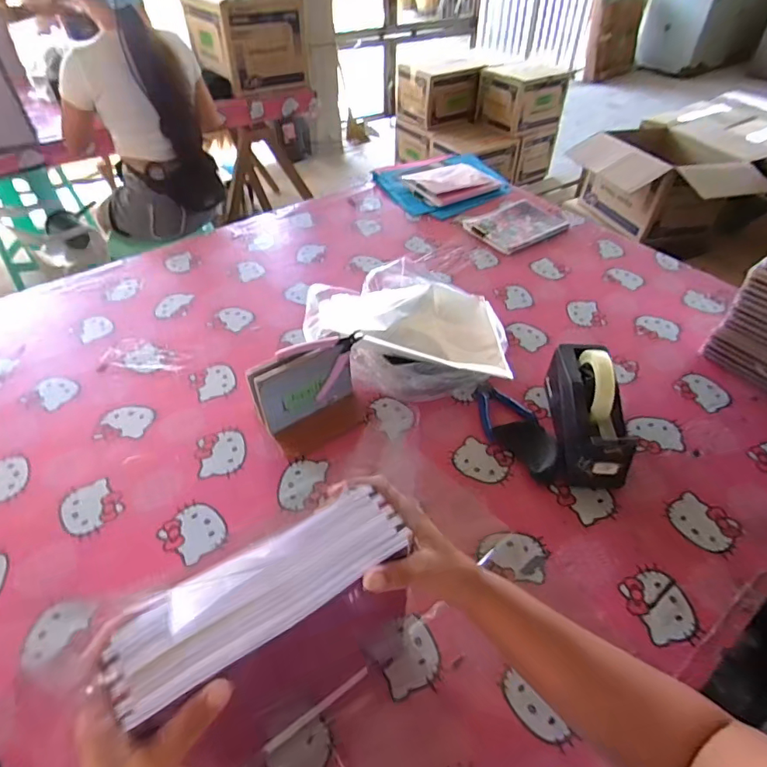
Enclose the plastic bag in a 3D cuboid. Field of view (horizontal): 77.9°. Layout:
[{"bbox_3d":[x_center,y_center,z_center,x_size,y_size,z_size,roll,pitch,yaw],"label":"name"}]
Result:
[{"bbox_3d":[0.039,-0.103,0.847,0.342,0.086,0.295,-4,47,-5],"label":"plastic bag"}]

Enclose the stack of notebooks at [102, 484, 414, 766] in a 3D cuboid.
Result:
[{"bbox_3d":[-0.083,0.223,0.411,0.211,0.252,0.066,-29,54,-25],"label":"stack of notebooks"}]

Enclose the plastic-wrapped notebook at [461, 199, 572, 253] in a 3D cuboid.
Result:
[{"bbox_3d":[0.334,-0.391,1.163,0.239,0.017,0.164,-24,52,-22],"label":"plastic-wrapped notebook"}]

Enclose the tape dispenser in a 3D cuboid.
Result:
[{"bbox_3d":[0.294,0.034,0.683,0.071,0.130,0.195,2,47,1],"label":"tape dispenser"}]

